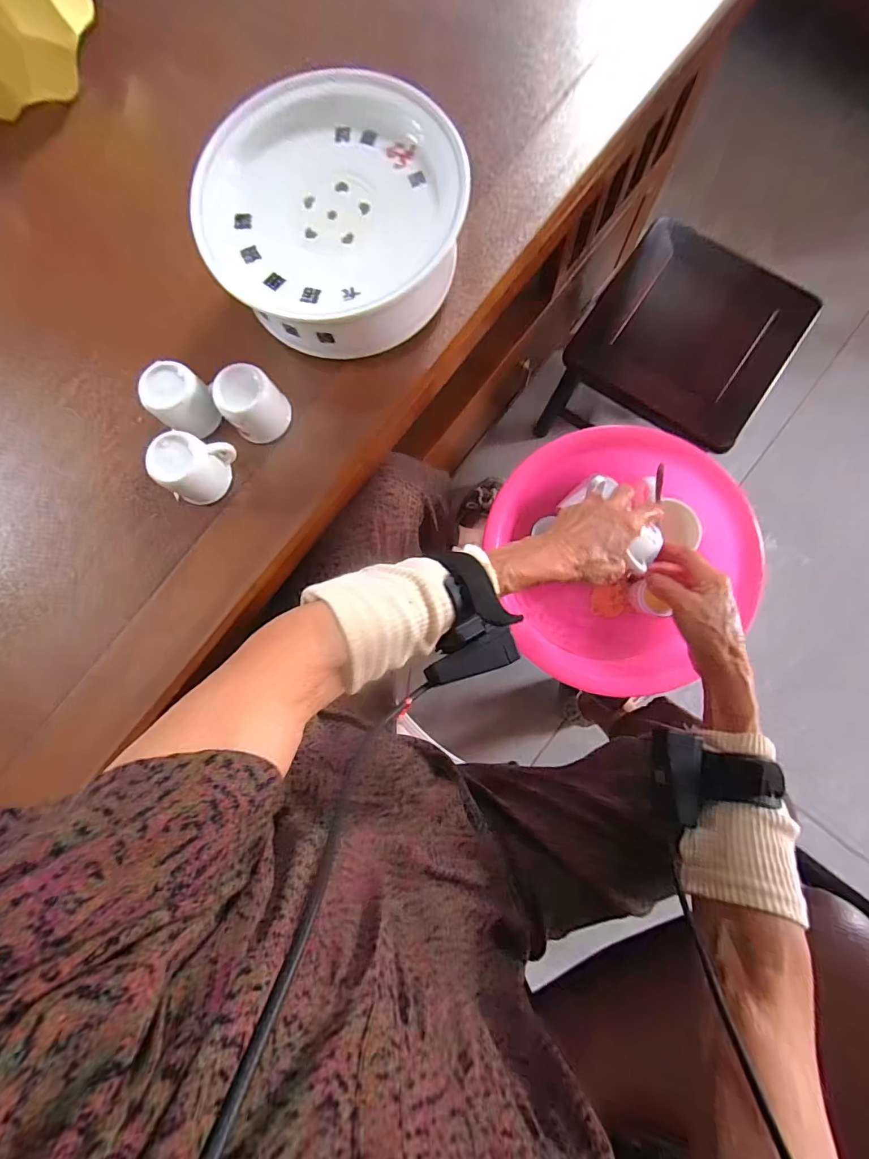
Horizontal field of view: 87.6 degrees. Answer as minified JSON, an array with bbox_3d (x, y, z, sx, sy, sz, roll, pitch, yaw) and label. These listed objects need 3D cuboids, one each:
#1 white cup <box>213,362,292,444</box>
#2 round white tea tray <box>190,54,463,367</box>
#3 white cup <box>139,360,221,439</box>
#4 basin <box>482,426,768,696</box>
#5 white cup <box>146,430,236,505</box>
[{"bbox_3d":[-0.164,-0.158,0.410,0.050,0.051,0.048,0,84,3],"label":"white cup"},{"bbox_3d":[-0.089,-0.320,0.400,0.213,0.070,0.216,0,84,3],"label":"round white tea tray"},{"bbox_3d":[-0.229,-0.162,0.411,0.059,0.047,0.049,35,87,6],"label":"white cup"},{"bbox_3d":[0.227,-0.027,0.568,0.278,0.092,0.306,-18,83,1],"label":"basin"},{"bbox_3d":[-0.218,-0.101,0.408,0.047,0.048,0.059,21,85,5],"label":"white cup"}]

